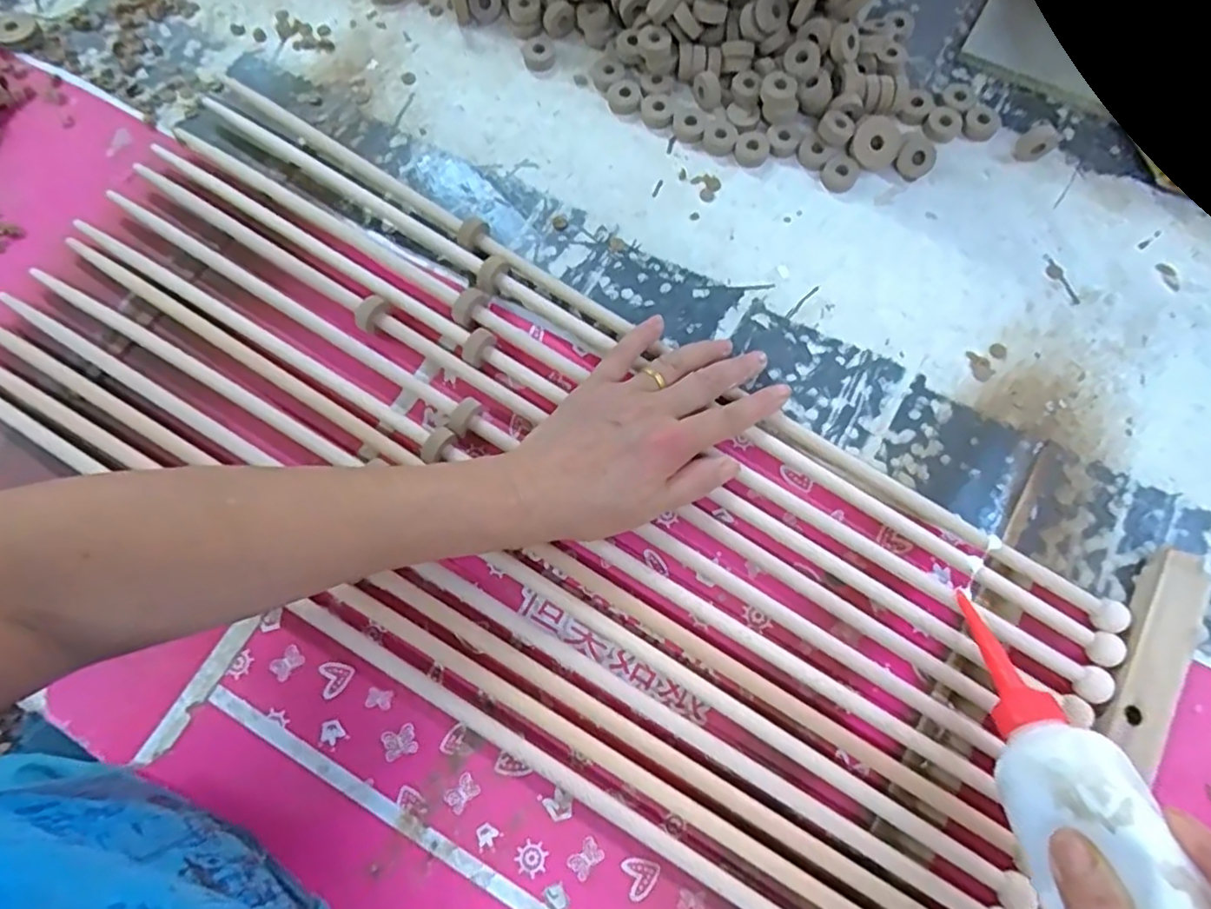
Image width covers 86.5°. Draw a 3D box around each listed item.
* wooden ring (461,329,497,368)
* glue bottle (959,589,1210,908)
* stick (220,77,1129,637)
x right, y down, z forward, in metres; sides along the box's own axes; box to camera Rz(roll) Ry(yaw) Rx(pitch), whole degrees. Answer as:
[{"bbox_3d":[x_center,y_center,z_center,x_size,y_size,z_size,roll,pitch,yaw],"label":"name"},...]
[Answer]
[{"bbox_3d":[-0.082,-0.070,0.423,0.014,0.022,0.026,31,76,10],"label":"wooden ring"},{"bbox_3d":[0.203,0.146,0.294,0.041,0.051,0.165,-2,30,1],"label":"glue bottle"},{"bbox_3d":[0.008,-0.088,0.430,0.702,0.021,0.018,33,76,10],"label":"stick"}]

